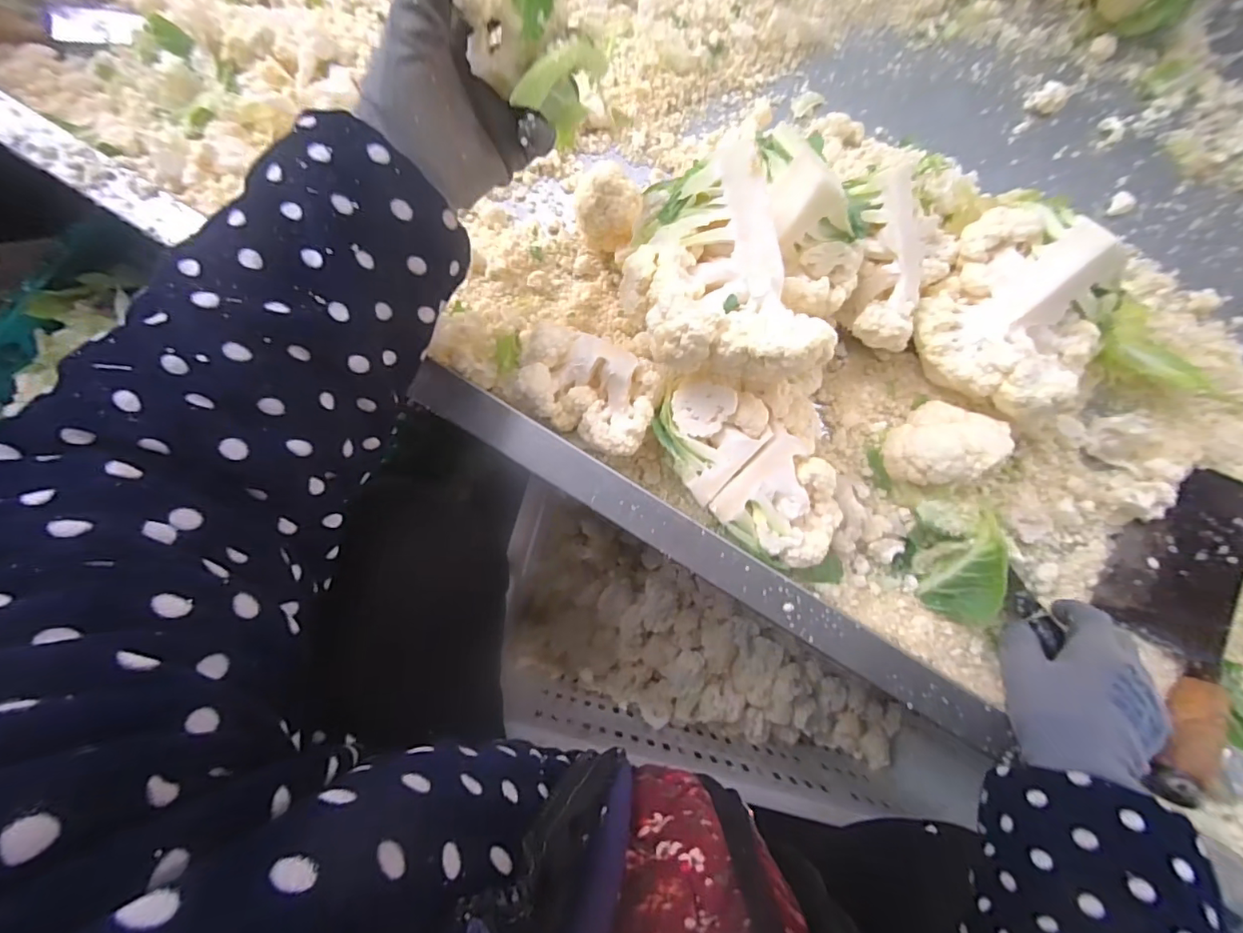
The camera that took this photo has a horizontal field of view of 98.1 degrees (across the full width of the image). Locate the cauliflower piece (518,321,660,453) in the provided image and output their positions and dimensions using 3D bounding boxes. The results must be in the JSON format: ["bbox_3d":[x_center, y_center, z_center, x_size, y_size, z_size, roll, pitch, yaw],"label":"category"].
[{"bbox_3d":[-0.023,-0.053,0.363,0.093,0.043,0.070,19,83,-1],"label":"cauliflower piece"}]

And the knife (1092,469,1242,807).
[{"bbox_3d":[0.426,0.111,0.405,0.102,0.042,0.258,28,72,0],"label":"knife"}]

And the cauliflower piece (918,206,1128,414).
[{"bbox_3d":[0.293,-0.112,0.404,0.116,0.094,0.127,0,84,-3],"label":"cauliflower piece"}]

